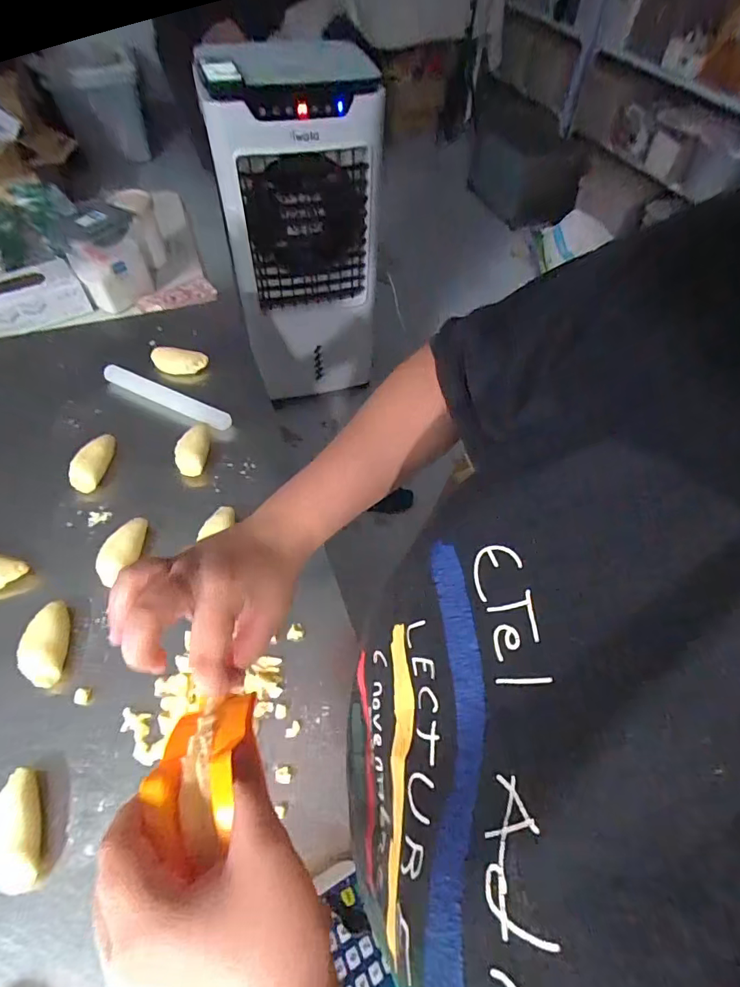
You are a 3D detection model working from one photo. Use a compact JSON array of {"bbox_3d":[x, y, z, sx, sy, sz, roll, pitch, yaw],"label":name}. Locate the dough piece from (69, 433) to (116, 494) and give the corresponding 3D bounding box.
[{"bbox_3d":[-0.372,-0.041,0.633,0.043,0.032,0.081,14,55,7],"label":"dough piece"}]

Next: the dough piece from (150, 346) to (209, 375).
[{"bbox_3d":[-0.301,-0.210,0.748,0.085,0.031,0.028,6,55,2],"label":"dough piece"}]

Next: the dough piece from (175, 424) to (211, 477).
[{"bbox_3d":[-0.245,-0.058,0.650,0.043,0.028,0.078,-2,55,-4],"label":"dough piece"}]

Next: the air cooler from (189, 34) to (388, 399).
[{"bbox_3d":[-0.192,-0.715,1.438,0.434,0.922,0.359,-3,55,-4],"label":"air cooler"}]

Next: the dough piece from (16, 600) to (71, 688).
[{"bbox_3d":[-0.346,0.161,0.503,0.048,0.032,0.087,-9,55,-8],"label":"dough piece"}]

